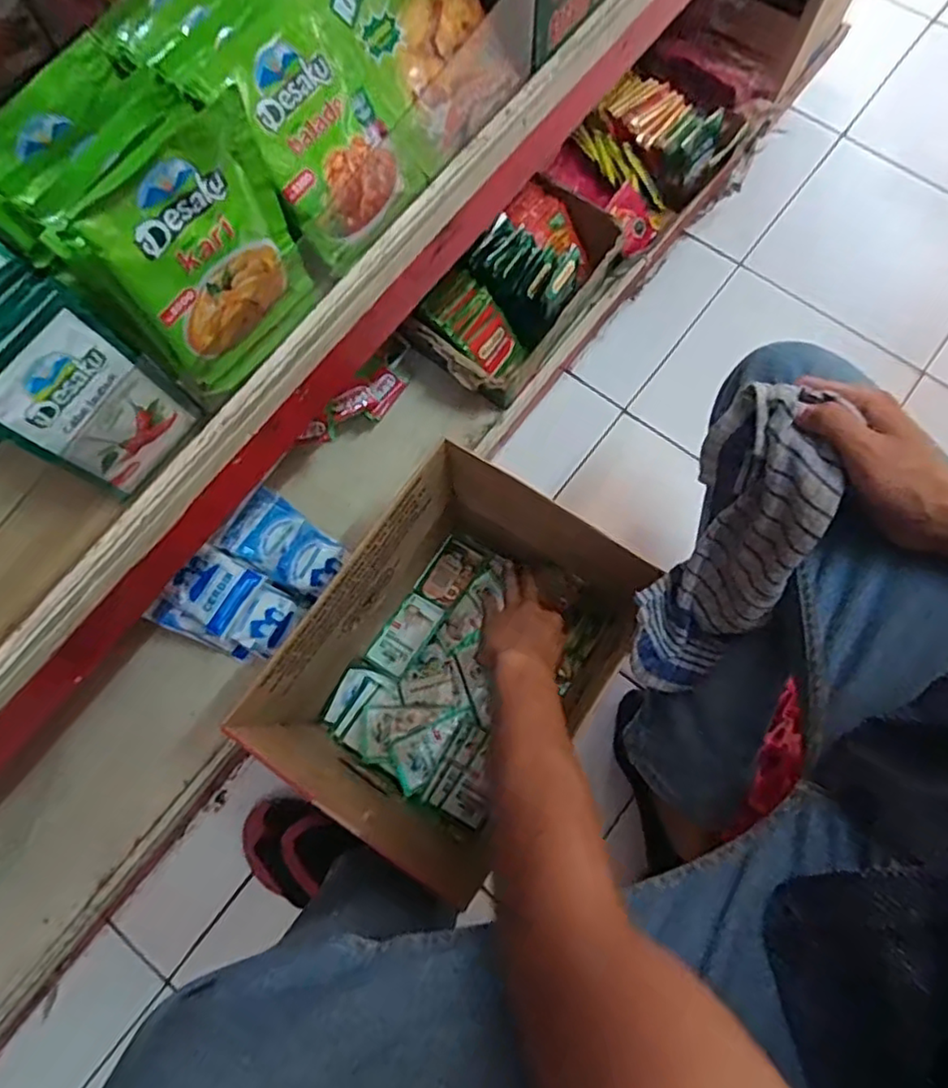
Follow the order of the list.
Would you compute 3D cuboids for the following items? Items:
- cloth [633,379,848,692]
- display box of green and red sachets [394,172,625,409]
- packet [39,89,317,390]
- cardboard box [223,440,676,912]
[{"bbox_3d":[0.191,0.016,0.488,0.084,0.264,0.059,15,36,5],"label":"cloth"},{"bbox_3d":[0.056,-0.322,0.802,0.163,0.102,0.287,43,79,11],"label":"display box of green and red sachets"},{"bbox_3d":[-0.124,-0.132,0.303,0.017,0.116,0.092,40,79,11],"label":"packet"},{"bbox_3d":[-0.020,0.124,0.656,0.240,0.262,0.319,36,78,10],"label":"cardboard box"}]

